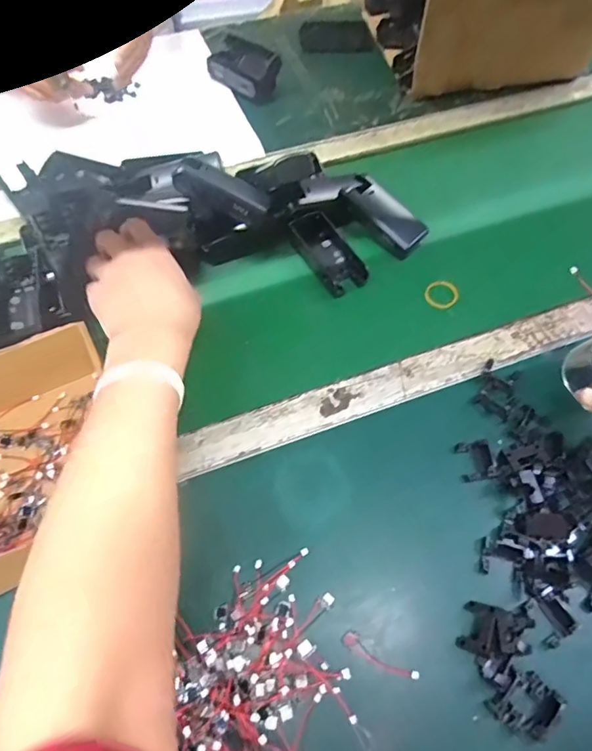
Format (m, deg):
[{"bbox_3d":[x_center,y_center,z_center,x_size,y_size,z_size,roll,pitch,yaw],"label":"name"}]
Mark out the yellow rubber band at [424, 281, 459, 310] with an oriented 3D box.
[{"bbox_3d":[0.162,-0.091,0.561,0.037,0.008,0.034,1,70,-2],"label":"yellow rubber band"}]

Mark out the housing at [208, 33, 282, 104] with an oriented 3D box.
[{"bbox_3d":[-0.076,-0.445,0.725,0.058,0.051,0.110,-39,67,-20],"label":"housing"}]

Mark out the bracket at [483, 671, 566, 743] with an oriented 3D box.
[{"bbox_3d":[0.170,0.241,0.367,0.044,0.014,0.042,-40,67,-21],"label":"bracket"}]

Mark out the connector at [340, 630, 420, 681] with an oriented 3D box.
[{"bbox_3d":[0.064,0.216,0.384,0.062,0.004,0.013,28,64,13],"label":"connector"}]

